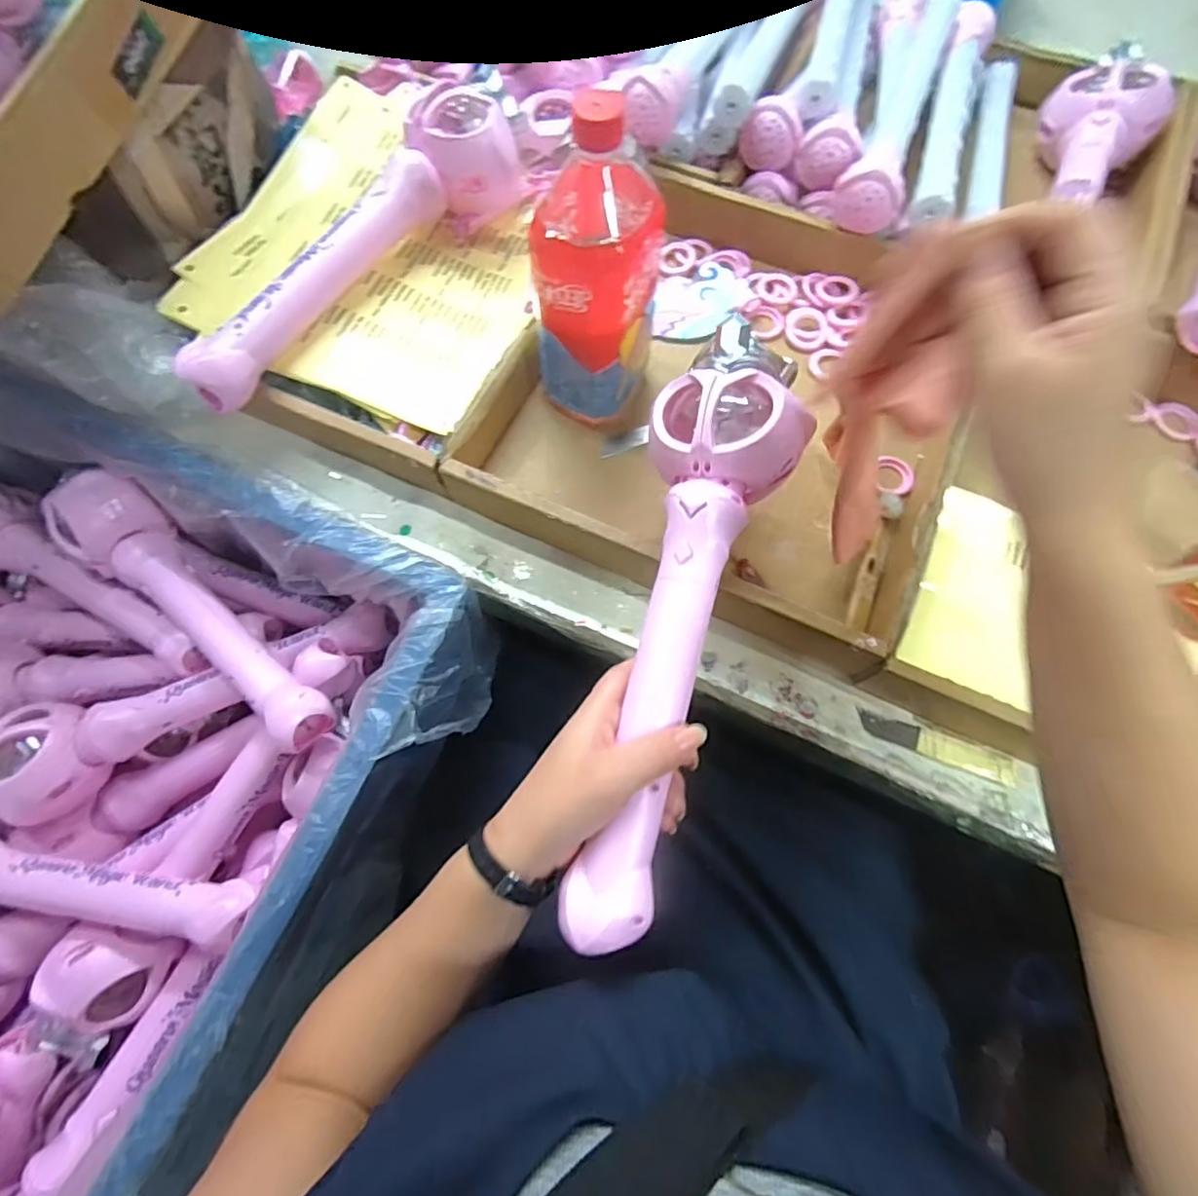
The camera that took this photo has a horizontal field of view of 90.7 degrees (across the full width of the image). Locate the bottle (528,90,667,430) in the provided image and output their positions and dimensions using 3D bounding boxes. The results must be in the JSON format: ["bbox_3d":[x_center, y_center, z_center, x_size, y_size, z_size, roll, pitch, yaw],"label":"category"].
[{"bbox_3d":[-0.002,-0.220,0.426,0.073,0.219,0.073,0,70,1],"label":"bottle"}]

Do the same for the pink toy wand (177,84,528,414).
[{"bbox_3d":[-0.198,-0.280,0.479,0.090,0.085,0.330,41,76,14],"label":"pink toy wand"}]

